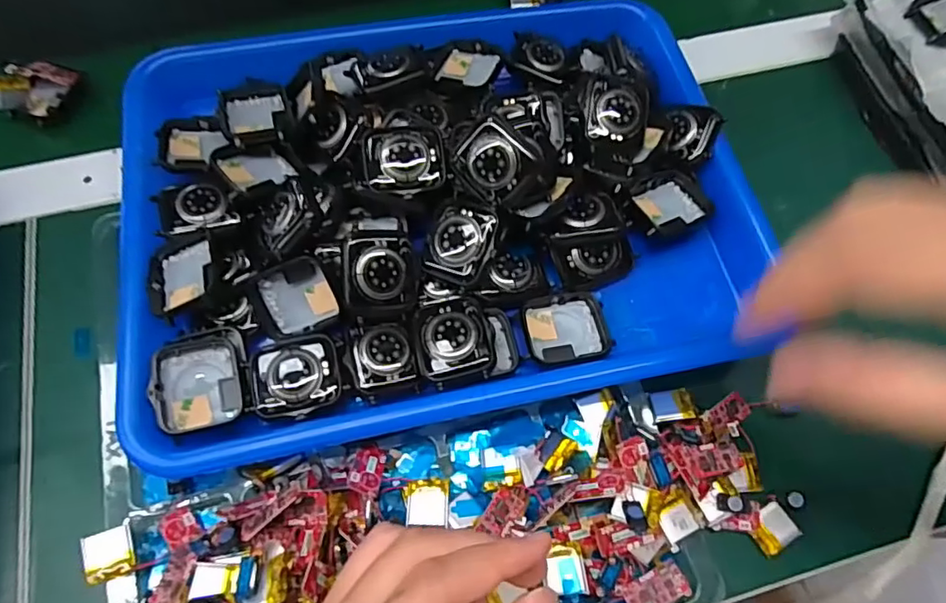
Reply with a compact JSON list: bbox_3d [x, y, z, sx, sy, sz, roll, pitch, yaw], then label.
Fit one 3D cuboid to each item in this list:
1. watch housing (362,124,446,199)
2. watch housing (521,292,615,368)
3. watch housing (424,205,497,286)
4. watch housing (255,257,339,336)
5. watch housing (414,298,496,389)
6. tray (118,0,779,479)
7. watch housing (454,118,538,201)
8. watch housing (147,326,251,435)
[{"bbox_3d":[-0.035,-0.071,0.284,0.039,0.010,0.035,-5,87,-10],"label":"watch housing"},{"bbox_3d":[0.048,0.015,0.287,0.043,0.007,0.035,-10,67,-6],"label":"watch housing"},{"bbox_3d":[-0.007,-0.029,0.280,0.034,0.009,0.039,16,89,12],"label":"watch housing"},{"bbox_3d":[-0.086,-0.002,0.277,0.038,0.010,0.034,-24,101,6],"label":"watch housing"},{"bbox_3d":[-0.009,0.019,0.274,0.035,0.016,0.040,-11,67,-6],"label":"watch housing"},{"bbox_3d":[-0.018,-0.066,0.302,0.323,0.048,0.249,-12,67,-7],"label":"tray"},{"bbox_3d":[0.009,-0.070,0.278,0.036,0.009,0.034,48,114,4],"label":"watch housing"},{"bbox_3d":[-0.126,0.034,0.261,0.038,0.015,0.047,-16,68,-8],"label":"watch housing"}]

